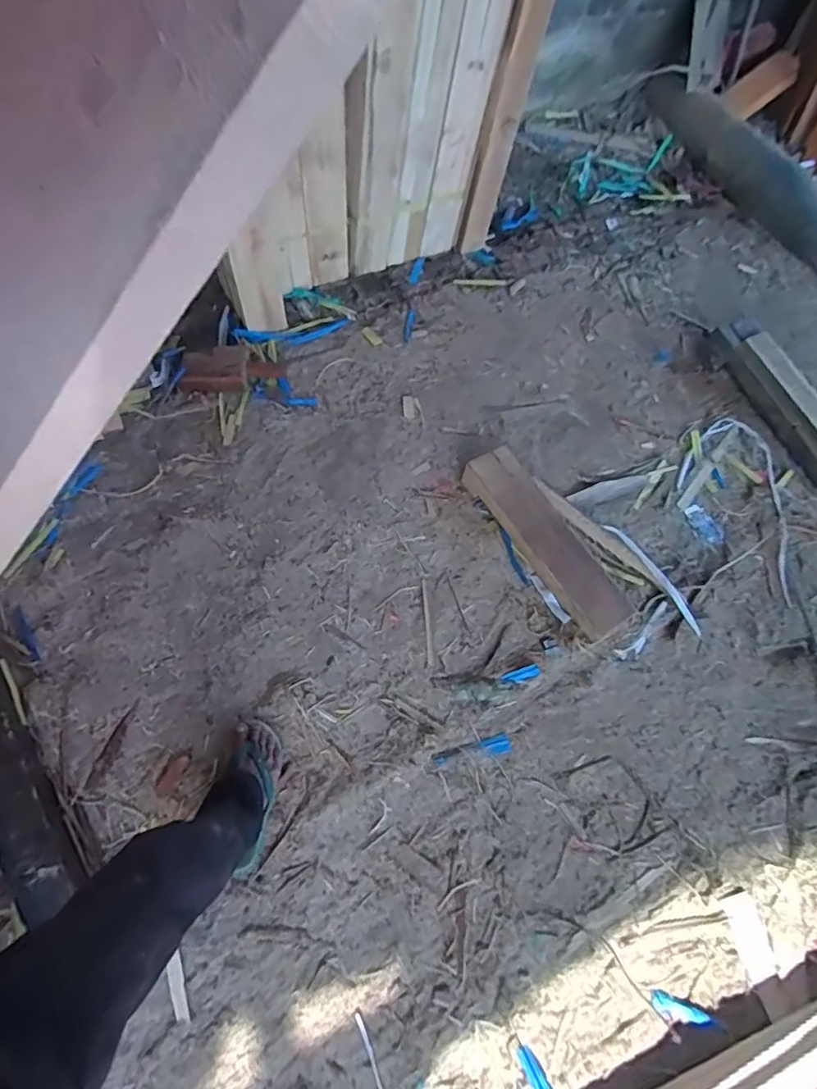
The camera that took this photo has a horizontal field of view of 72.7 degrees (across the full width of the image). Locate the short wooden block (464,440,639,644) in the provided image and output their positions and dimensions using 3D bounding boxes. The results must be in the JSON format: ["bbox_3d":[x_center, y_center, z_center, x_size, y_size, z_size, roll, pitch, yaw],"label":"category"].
[{"bbox_3d":[0.353,-0.012,1.444,0.130,0.082,0.553,-27,76,-20],"label":"short wooden block"}]

